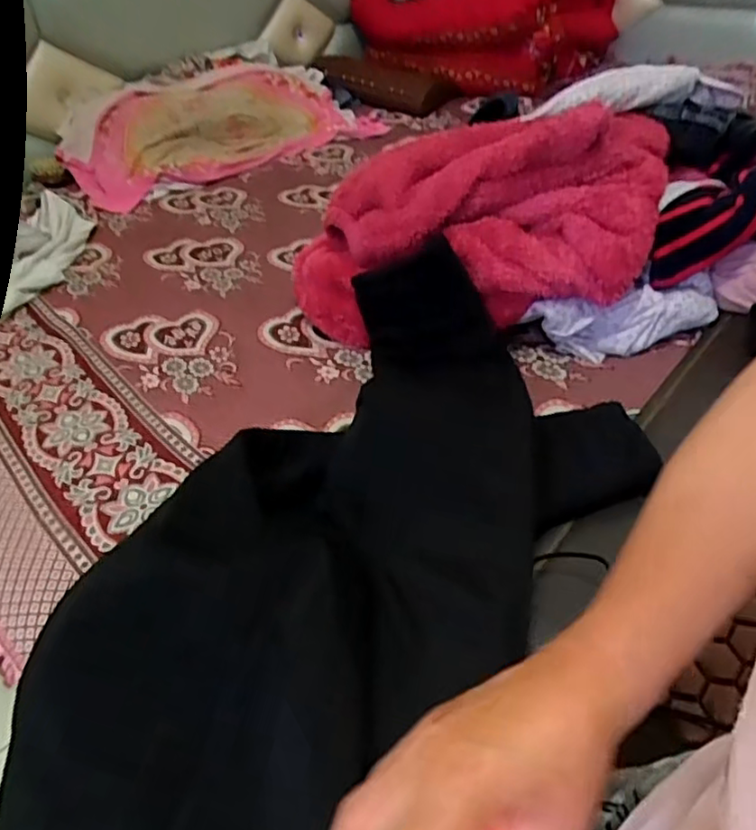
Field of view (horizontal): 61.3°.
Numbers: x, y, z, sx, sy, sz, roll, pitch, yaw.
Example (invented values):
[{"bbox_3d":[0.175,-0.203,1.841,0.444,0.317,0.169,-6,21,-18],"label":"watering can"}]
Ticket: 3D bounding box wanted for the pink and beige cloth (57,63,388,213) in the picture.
[{"bbox_3d":[-0.372,-0.689,1.508,0.688,0.160,0.311,-27,45,-25],"label":"pink and beige cloth"}]

